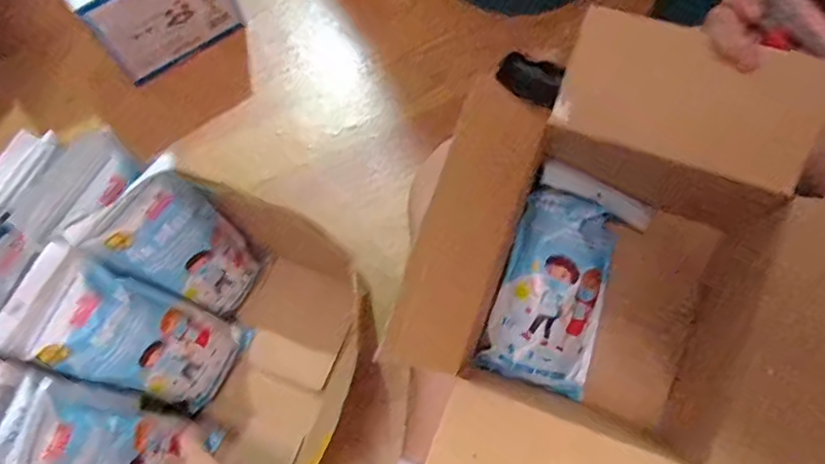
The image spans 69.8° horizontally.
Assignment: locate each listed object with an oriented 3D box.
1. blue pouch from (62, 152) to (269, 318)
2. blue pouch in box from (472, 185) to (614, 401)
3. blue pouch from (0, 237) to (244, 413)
[{"bbox_3d":[-0.209,0.023,0.566,0.066,0.207,0.099,36,75,14],"label":"blue pouch"},{"bbox_3d":[0.121,0.050,0.493,0.093,0.024,0.158,18,94,-8],"label":"blue pouch in box"},{"bbox_3d":[-0.246,0.095,0.532,0.023,0.221,0.090,5,66,36],"label":"blue pouch"}]

